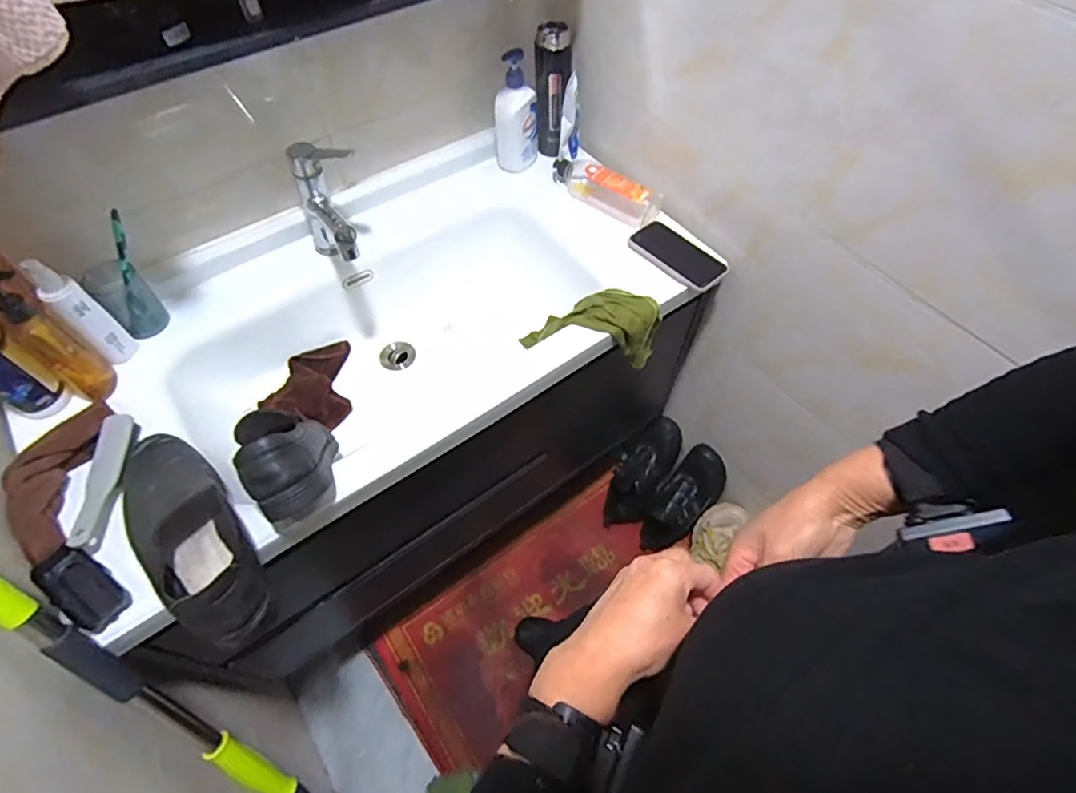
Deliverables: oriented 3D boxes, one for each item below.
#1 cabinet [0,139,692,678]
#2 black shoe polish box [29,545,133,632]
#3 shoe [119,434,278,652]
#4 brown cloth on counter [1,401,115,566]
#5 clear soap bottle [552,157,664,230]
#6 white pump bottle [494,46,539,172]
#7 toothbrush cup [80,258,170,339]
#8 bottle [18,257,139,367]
[{"bbox_3d":[-0.218,-0.009,1.061,1.020,0.567,0.549,-37,64,-19],"label":"cabinet"},{"bbox_3d":[-0.503,0.210,0.611,0.112,0.031,0.050,29,63,18],"label":"black shoe polish box"},{"bbox_3d":[-0.396,0.141,0.610,0.105,0.083,0.275,-41,66,-21],"label":"shoe"},{"bbox_3d":[-0.596,0.092,0.670,0.074,0.033,0.207,-7,58,-3],"label":"brown cloth on counter"},{"bbox_3d":[0.117,-0.378,1.002,0.217,0.064,0.067,35,65,21],"label":"clear soap bottle"},{"bbox_3d":[-0.041,-0.505,1.000,0.079,0.196,0.062,-5,58,-2],"label":"white pump bottle"},{"bbox_3d":[-0.584,-0.140,0.791,0.060,0.104,0.059,-1,58,1],"label":"toothbrush cup"},{"bbox_3d":[-0.594,-0.108,0.725,0.035,0.163,0.042,35,65,21],"label":"bottle"}]

